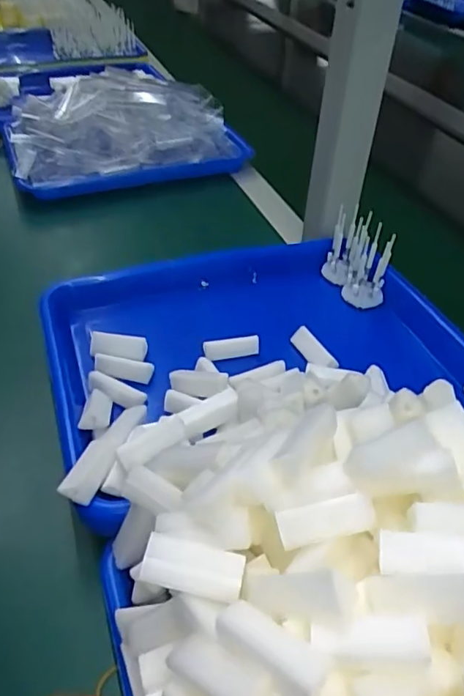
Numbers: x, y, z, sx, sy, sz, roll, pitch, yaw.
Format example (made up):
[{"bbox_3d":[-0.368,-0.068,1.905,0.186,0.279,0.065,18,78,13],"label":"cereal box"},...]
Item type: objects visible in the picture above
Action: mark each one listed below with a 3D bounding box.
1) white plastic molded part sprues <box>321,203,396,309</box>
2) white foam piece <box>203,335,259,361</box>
[{"bbox_3d":[0.121,-0.089,0.515,0.034,0.074,0.071,-10,45,-14],"label":"white plastic molded part sprues"},{"bbox_3d":[0.000,0.000,0.452,0.047,0.017,0.008,-4,44,-8],"label":"white foam piece"}]

